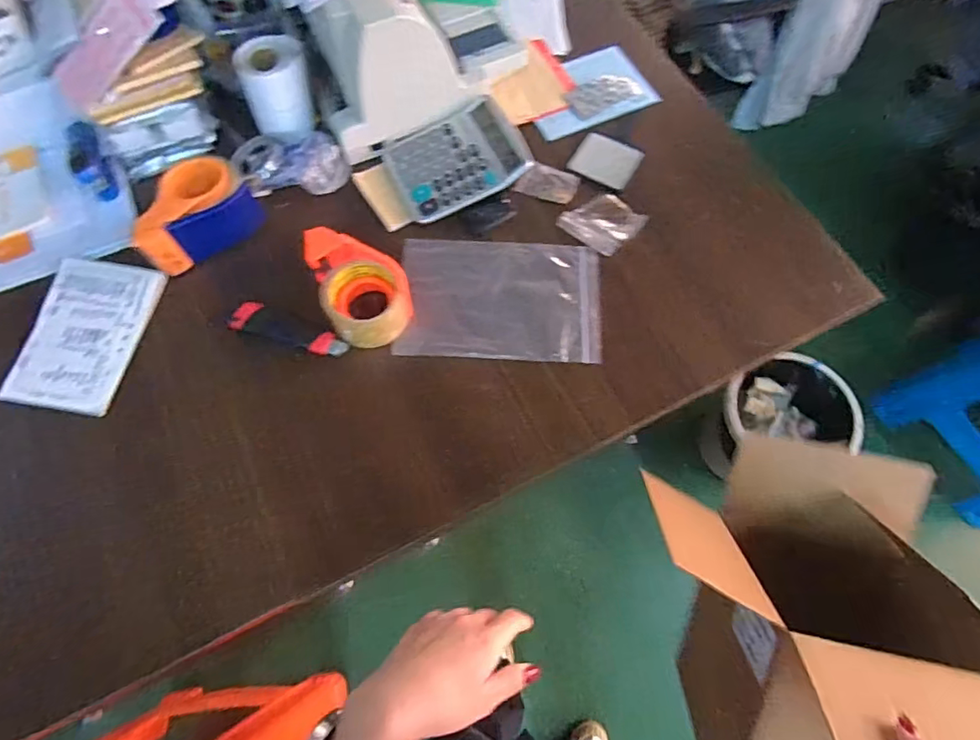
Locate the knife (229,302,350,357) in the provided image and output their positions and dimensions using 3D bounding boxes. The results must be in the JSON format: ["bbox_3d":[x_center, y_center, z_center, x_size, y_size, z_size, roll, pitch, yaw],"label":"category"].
[{"bbox_3d":[-0.244,-0.047,0.661,0.144,0.015,0.042,17,69,7],"label":"knife"}]

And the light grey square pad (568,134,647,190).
[{"bbox_3d":[0.166,-0.303,0.773,0.090,0.007,0.071,28,71,11],"label":"light grey square pad"}]

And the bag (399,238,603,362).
[{"bbox_3d":[0.014,-0.090,0.685,0.250,0.007,0.164,3,67,1],"label":"bag"}]

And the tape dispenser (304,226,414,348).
[{"bbox_3d":[-0.160,-0.105,0.657,0.097,0.058,0.147,-30,71,-11],"label":"tape dispenser"}]

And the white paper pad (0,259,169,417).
[{"bbox_3d":[-0.502,-0.045,0.665,0.135,0.012,0.196,9,69,4],"label":"white paper pad"}]

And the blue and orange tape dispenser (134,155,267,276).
[{"bbox_3d":[-0.373,-0.202,0.684,0.142,0.058,0.104,-30,71,-11],"label":"blue and orange tape dispenser"}]

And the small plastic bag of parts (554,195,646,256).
[{"bbox_3d":[0.152,-0.203,0.727,0.097,0.014,0.088,-42,74,-15],"label":"small plastic bag of parts"}]

